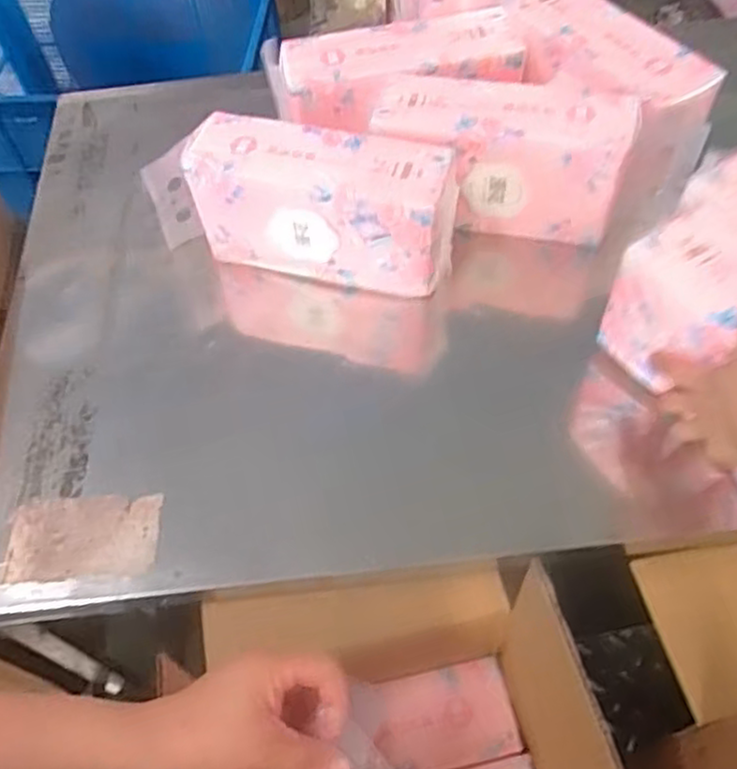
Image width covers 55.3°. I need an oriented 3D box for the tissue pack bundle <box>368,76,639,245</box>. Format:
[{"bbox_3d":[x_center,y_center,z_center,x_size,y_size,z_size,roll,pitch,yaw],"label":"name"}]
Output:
[{"bbox_3d":[0.134,-0.239,0.743,0.252,0.127,0.091,10,58,11],"label":"tissue pack bundle"}]

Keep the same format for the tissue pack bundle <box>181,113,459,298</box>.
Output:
[{"bbox_3d":[-0.041,-0.184,0.731,0.264,0.136,0.089,12,58,12],"label":"tissue pack bundle"}]

